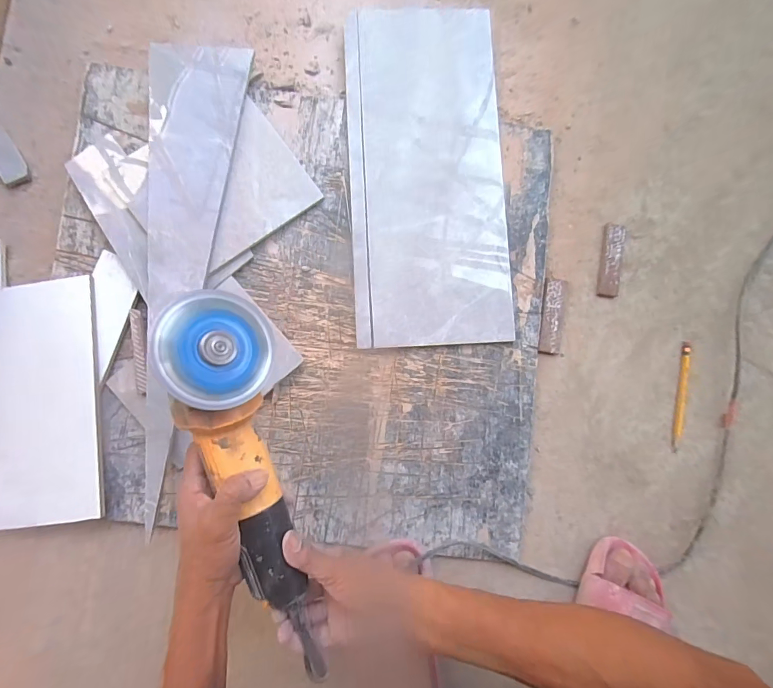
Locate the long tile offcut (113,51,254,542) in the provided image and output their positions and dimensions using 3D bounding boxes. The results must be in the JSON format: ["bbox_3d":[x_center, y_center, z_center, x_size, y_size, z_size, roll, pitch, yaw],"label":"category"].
[{"bbox_3d":[-0.237,-0.208,0.476,0.107,0.016,0.327,3,84,-2],"label":"long tile offcut"}]

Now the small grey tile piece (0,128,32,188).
[{"bbox_3d":[-0.485,-0.239,0.500,0.033,0.007,0.082,-31,86,-4],"label":"small grey tile piece"}]

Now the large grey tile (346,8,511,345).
[{"bbox_3d":[0.051,-0.221,0.508,0.196,0.010,0.438,-3,86,-2],"label":"large grey tile"}]

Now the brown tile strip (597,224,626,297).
[{"bbox_3d":[0.299,-0.111,0.523,0.026,0.010,0.098,8,84,-1],"label":"brown tile strip"}]

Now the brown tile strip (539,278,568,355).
[{"bbox_3d":[0.217,-0.036,0.515,0.029,0.008,0.098,9,84,-1],"label":"brown tile strip"}]

